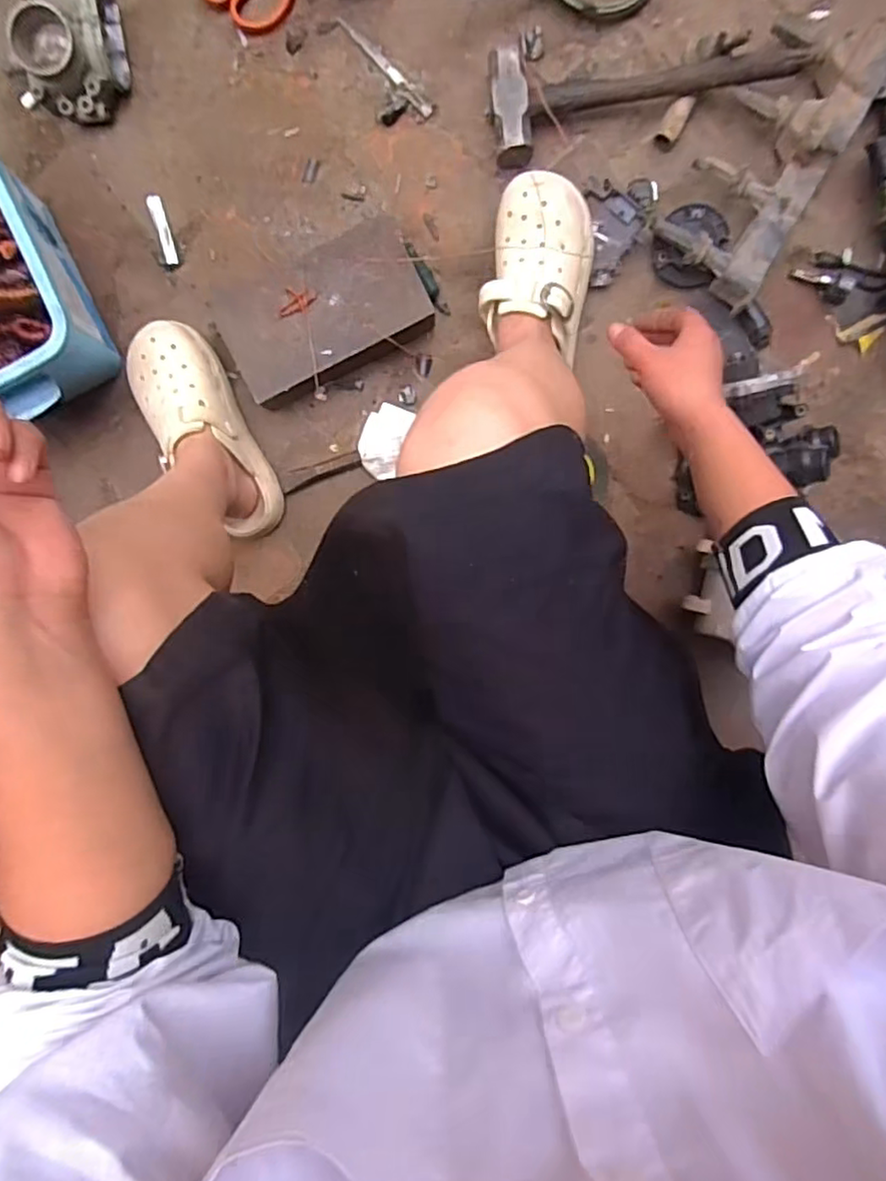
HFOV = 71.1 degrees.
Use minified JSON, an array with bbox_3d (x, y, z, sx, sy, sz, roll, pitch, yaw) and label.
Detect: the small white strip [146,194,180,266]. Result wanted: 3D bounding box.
[{"bbox_3d":[-0.325,-0.419,0.719,0.017,0.008,0.076,-11,97,1],"label":"small white strip"}]

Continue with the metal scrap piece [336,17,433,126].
[{"bbox_3d":[-0.076,-0.575,0.694,0.136,0.012,0.053,44,95,-5],"label":"metal scrap piece"}]

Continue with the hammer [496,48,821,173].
[{"bbox_3d":[0.211,-0.565,0.667,0.328,0.056,0.119,-12,97,1],"label":"hammer"}]

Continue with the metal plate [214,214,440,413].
[{"bbox_3d":[-0.130,-0.308,0.699,0.216,0.067,0.122,-26,97,3],"label":"metal plate"}]

